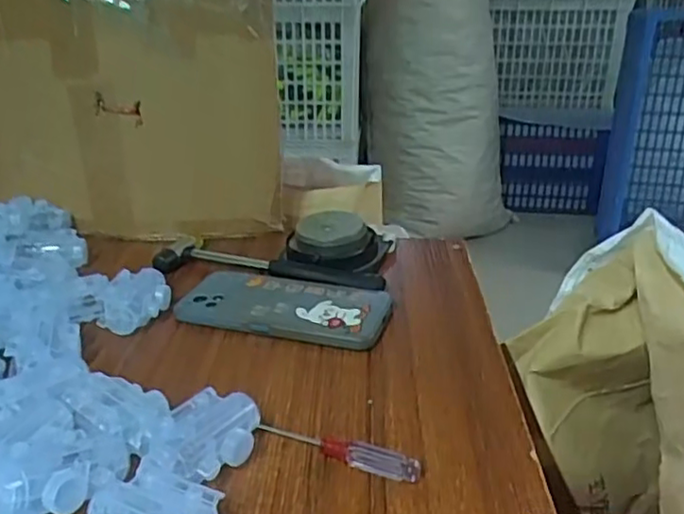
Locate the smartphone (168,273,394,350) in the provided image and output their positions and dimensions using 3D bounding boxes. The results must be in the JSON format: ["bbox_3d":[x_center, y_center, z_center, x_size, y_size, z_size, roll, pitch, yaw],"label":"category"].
[{"bbox_3d":[-0.045,0.040,0.526,0.160,0.016,0.074,8,25,16],"label":"smartphone"}]

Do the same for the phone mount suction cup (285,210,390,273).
[{"bbox_3d":[-0.004,-0.017,0.608,0.094,0.032,0.078,1,24,1],"label":"phone mount suction cup"}]

